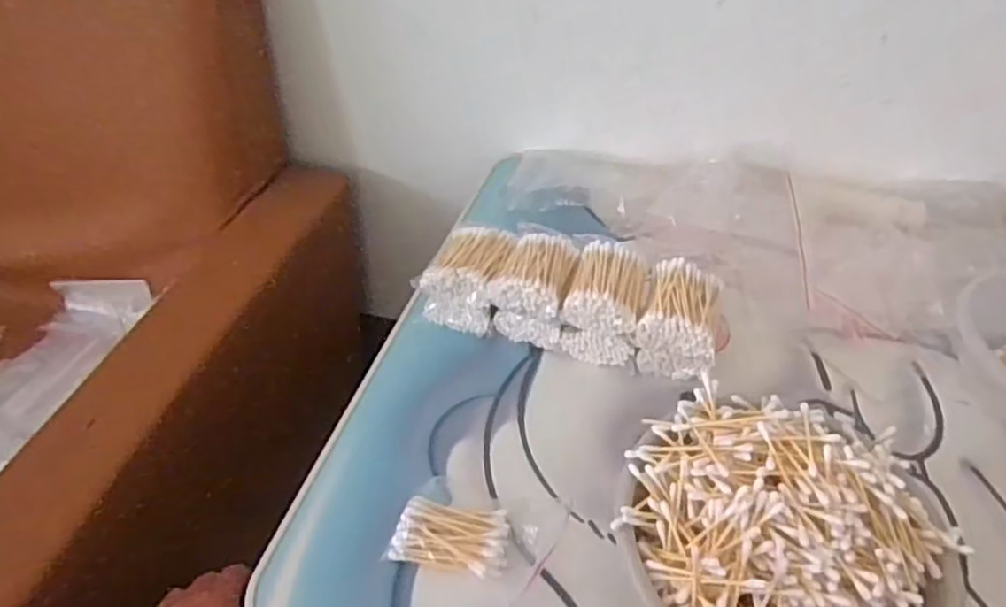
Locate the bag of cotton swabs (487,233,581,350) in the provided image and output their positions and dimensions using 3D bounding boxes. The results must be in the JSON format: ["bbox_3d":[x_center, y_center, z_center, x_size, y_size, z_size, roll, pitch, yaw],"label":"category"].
[{"bbox_3d":[0.028,-0.011,0.592,0.064,0.071,0.076,14,48,12],"label":"bag of cotton swabs"}]

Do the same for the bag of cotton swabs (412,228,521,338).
[{"bbox_3d":[-0.030,-0.023,0.609,0.065,0.060,0.083,16,48,14],"label":"bag of cotton swabs"}]

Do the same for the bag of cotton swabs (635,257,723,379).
[{"bbox_3d":[0.143,0.019,0.559,0.059,0.073,0.073,17,48,14],"label":"bag of cotton swabs"}]

